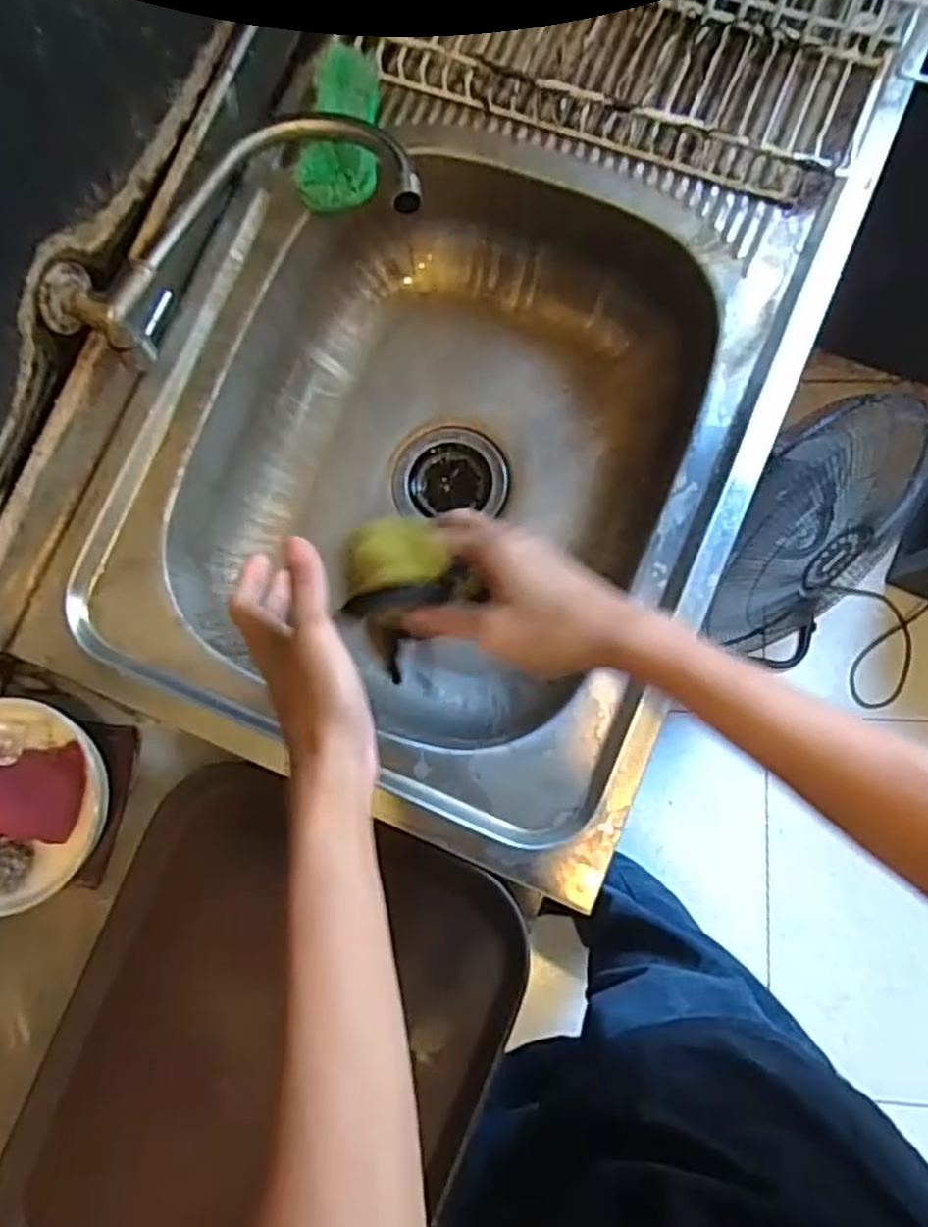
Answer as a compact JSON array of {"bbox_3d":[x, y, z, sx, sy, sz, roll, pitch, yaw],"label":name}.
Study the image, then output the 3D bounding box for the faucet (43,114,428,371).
[{"bbox_3d":[-0.175,-0.289,0.550,0.275,0.071,0.119,-29,81,1],"label":"faucet"}]

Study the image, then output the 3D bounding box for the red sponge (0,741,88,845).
[{"bbox_3d":[-0.326,0.130,0.551,0.089,0.029,0.068,4,83,6],"label":"red sponge"}]

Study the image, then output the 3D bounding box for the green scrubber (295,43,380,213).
[{"bbox_3d":[-0.094,-0.388,0.619,0.053,0.057,0.122,15,84,7],"label":"green scrubber"}]

